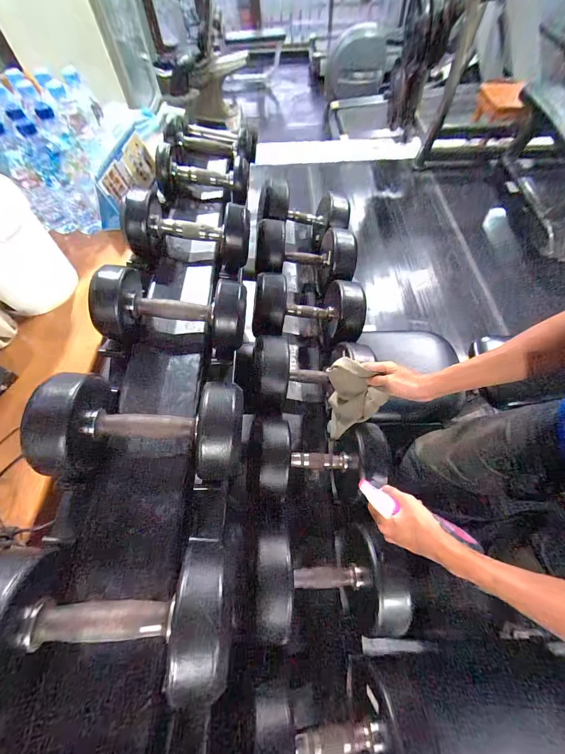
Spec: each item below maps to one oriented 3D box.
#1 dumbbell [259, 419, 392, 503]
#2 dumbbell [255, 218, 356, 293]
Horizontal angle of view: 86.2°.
[{"bbox_3d":[0.074,0.170,0.631,0.261,0.124,0.126,7,61,-15],"label":"dumbbell"},{"bbox_3d":[0.071,-0.393,0.950,0.303,0.171,0.132,-1,62,1],"label":"dumbbell"}]

